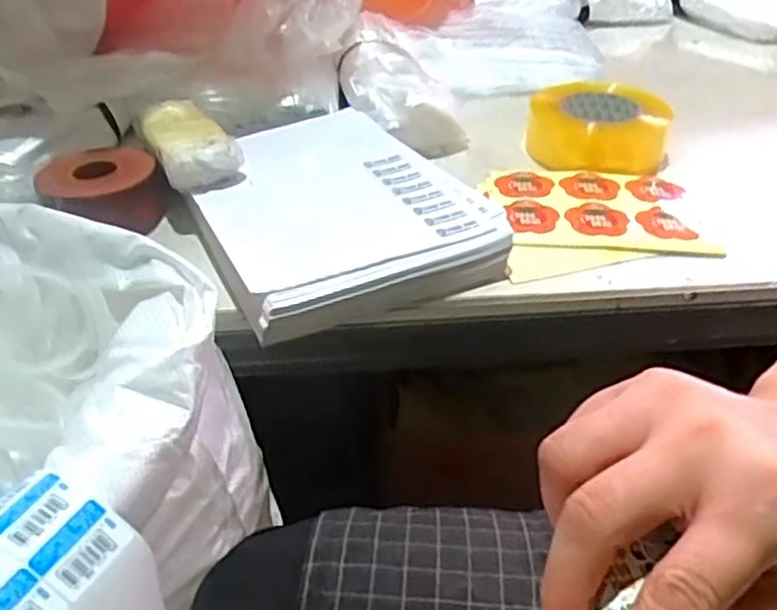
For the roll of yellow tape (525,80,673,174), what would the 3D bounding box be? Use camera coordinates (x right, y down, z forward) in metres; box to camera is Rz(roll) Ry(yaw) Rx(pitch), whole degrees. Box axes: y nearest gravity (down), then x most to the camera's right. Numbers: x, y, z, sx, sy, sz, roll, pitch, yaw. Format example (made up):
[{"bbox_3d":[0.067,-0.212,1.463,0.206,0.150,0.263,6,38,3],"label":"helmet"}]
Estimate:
[{"bbox_3d":[0.210,-0.181,0.723,0.133,0.047,0.130,-1,36,1],"label":"roll of yellow tape"}]

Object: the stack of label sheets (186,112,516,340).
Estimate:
[{"bbox_3d":[-0.056,-0.095,0.633,0.216,0.040,0.301,-17,39,-20],"label":"stack of label sheets"}]

